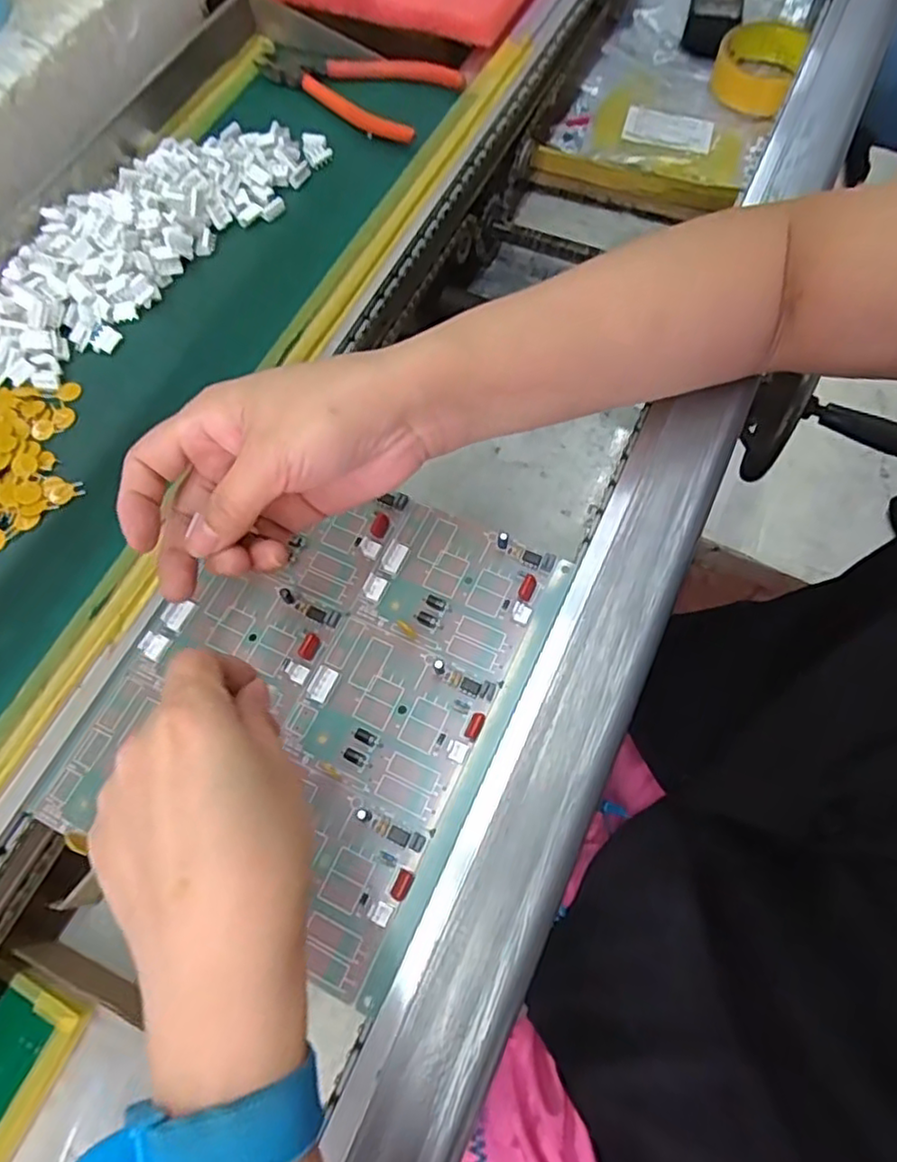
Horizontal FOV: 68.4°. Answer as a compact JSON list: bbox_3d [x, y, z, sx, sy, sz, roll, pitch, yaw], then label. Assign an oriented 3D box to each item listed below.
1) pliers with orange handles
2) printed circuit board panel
[{"bbox_3d":[-0.072,-0.361,0.468,0.154,0.012,0.067,31,71,13],"label":"pliers with orange handles"},{"bbox_3d":[-0.063,0.046,0.317,0.173,0.006,0.212,24,69,11],"label":"printed circuit board panel"}]

